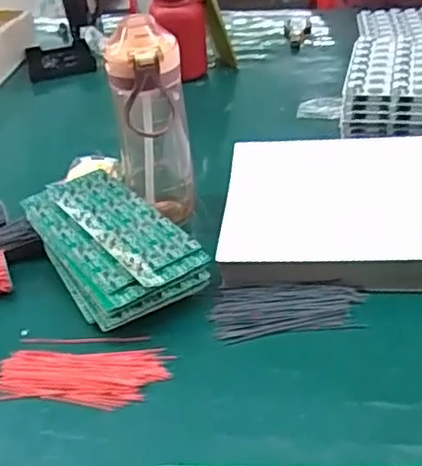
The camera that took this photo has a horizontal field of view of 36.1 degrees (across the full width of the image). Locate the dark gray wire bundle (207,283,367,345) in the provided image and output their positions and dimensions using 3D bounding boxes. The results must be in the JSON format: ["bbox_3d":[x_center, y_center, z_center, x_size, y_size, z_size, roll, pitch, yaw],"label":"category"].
[{"bbox_3d":[0.070,0.067,0.585,0.135,0.011,0.062,-7,35,-1],"label":"dark gray wire bundle"}]

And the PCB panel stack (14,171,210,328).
[{"bbox_3d":[-0.099,0.012,0.643,0.112,0.051,0.201,-24,39,-23],"label":"PCB panel stack"}]

